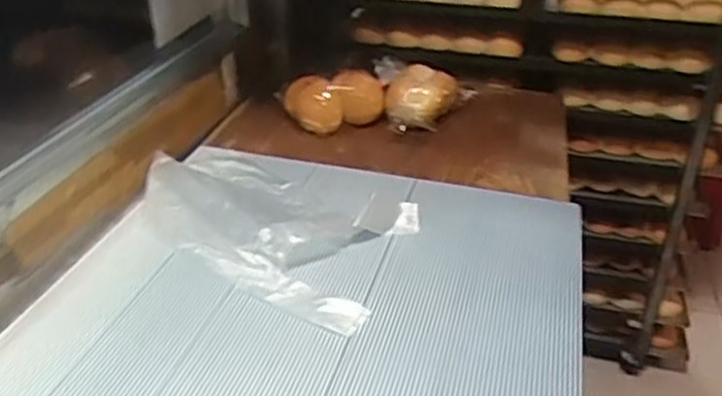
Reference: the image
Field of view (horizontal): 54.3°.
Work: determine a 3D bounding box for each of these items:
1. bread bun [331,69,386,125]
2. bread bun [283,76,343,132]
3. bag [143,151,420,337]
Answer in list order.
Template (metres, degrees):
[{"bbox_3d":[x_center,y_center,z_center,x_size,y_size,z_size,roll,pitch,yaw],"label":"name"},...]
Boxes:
[{"bbox_3d":[-0.006,-0.174,1.280,0.096,0.084,0.090,2,30,1],"label":"bread bun"},{"bbox_3d":[-0.087,-0.160,1.276,0.101,0.083,0.121,-2,30,-6],"label":"bread bun"},{"bbox_3d":[-0.122,0.024,0.951,0.432,0.036,0.261,19,35,29],"label":"bag"}]

